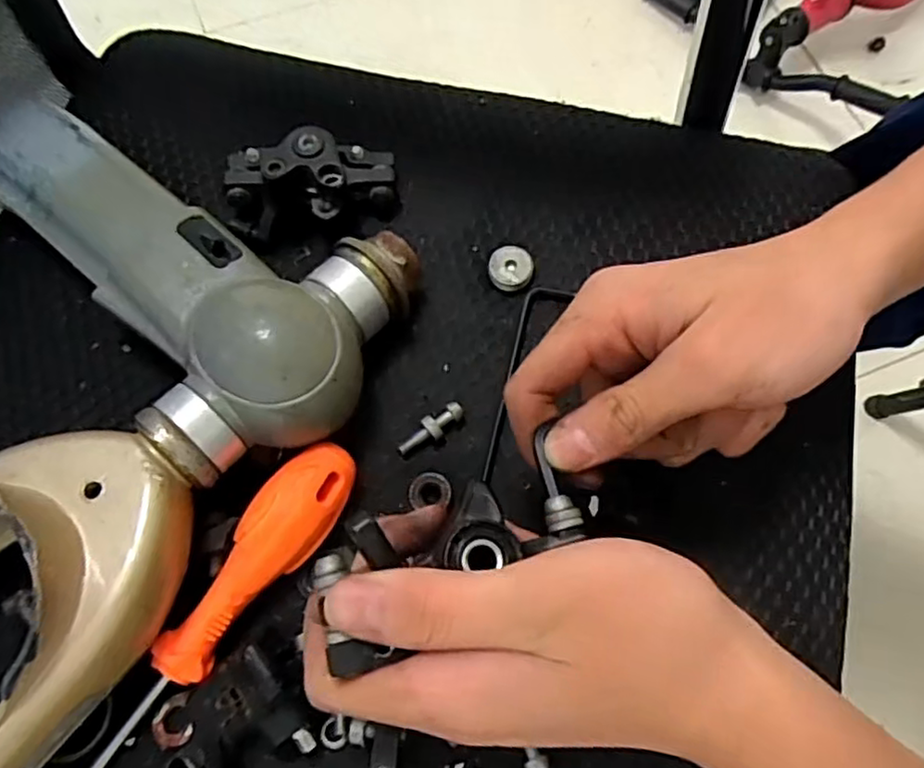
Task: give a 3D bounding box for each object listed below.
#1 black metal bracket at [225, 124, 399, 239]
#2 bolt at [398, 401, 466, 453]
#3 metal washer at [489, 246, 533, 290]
[{"bbox_3d":[-0.074,-0.099,0.324,0.081,0.035,0.041,-6,71,-2],"label":"black metal bracket"},{"bbox_3d":[-0.014,0.020,0.300,0.033,0.009,0.011,-30,73,-10],"label":"bolt"},{"bbox_3d":[0.024,-0.056,0.325,0.021,0.006,0.021,3,70,2],"label":"metal washer"}]

